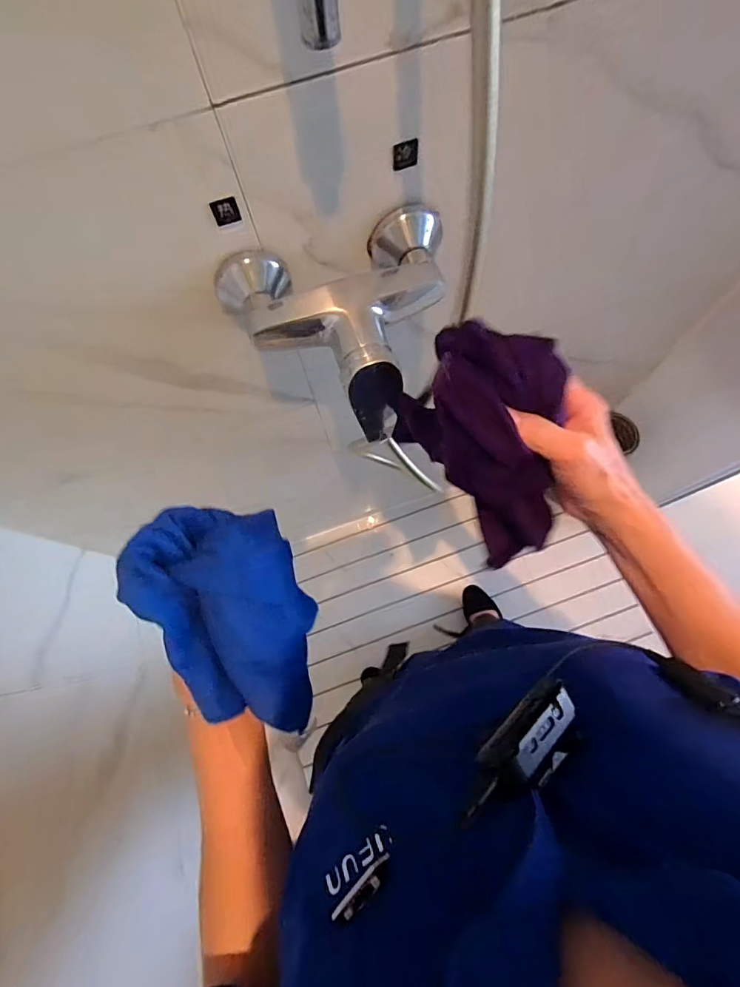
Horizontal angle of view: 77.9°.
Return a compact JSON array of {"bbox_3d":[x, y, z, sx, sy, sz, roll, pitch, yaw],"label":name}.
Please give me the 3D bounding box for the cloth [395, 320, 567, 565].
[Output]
[{"bbox_3d":[0.096,-0.017,0.352,0.105,0.216,0.062,-29,42,-6],"label":"cloth"}]

